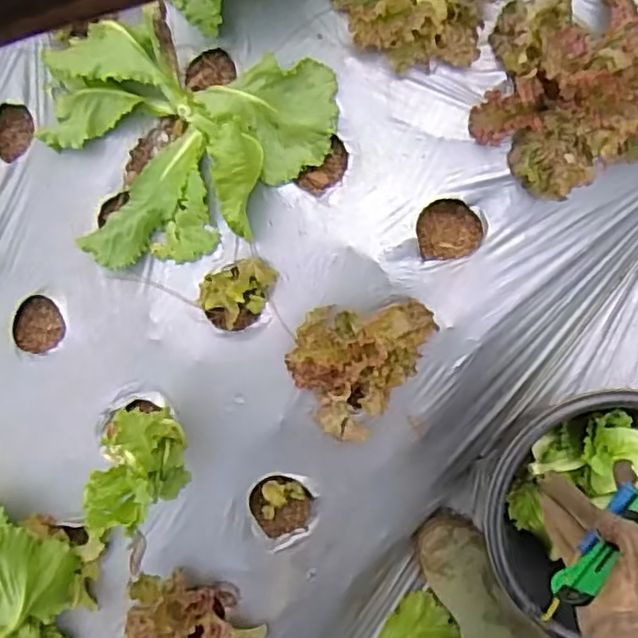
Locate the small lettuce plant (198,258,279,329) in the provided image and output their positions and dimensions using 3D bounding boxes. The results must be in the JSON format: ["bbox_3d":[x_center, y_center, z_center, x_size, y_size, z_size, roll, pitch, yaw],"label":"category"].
[{"bbox_3d":[-0.099,-0.035,0.767,0.075,0.042,0.091,36,90,8],"label":"small lettuce plant"}]

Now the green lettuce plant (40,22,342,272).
[{"bbox_3d":[-0.178,-0.194,0.767,0.361,0.124,0.271,11,87,8],"label":"green lettuce plant"}]

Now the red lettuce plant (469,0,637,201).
[{"bbox_3d":[0.275,-0.258,0.721,0.200,0.096,0.203,-1,85,7],"label":"red lettuce plant"}]

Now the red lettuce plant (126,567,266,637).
[{"bbox_3d":[-0.153,0.373,0.785,0.161,0.072,0.101,14,87,8],"label":"red lettuce plant"}]

